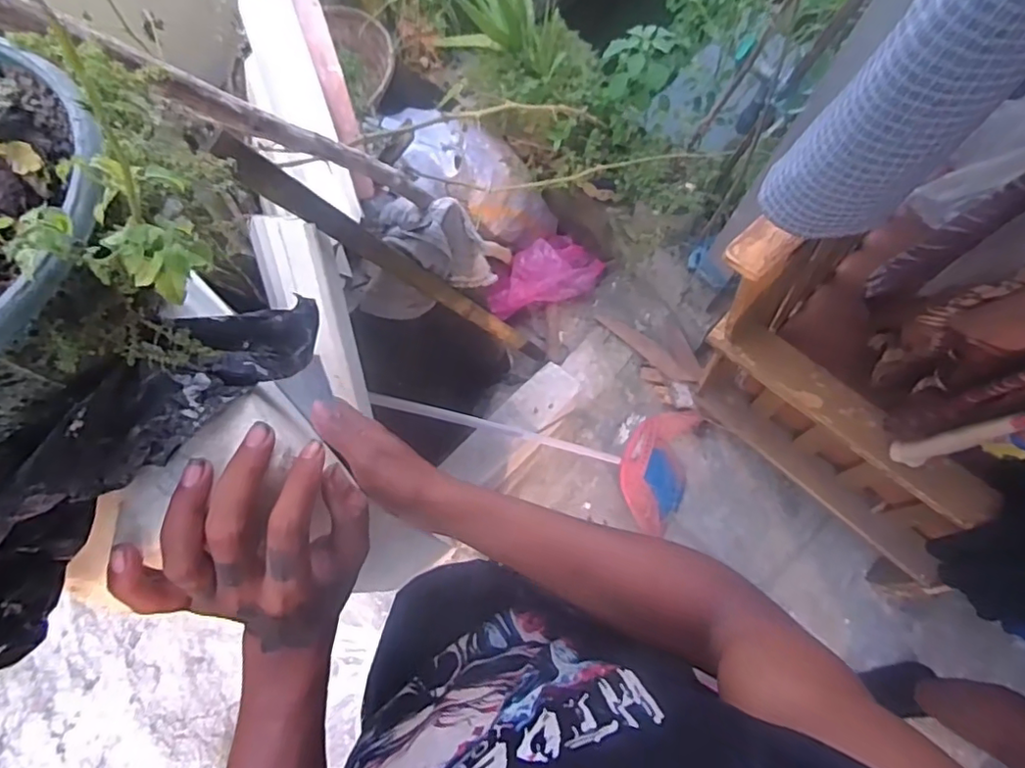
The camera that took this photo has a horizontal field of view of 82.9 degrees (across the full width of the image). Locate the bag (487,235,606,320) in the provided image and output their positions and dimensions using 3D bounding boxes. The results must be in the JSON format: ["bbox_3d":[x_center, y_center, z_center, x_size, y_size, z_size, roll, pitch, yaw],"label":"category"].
[{"bbox_3d":[0.084,-0.305,1.529,0.301,0.116,0.173,-19,75,-7],"label":"bag"}]

